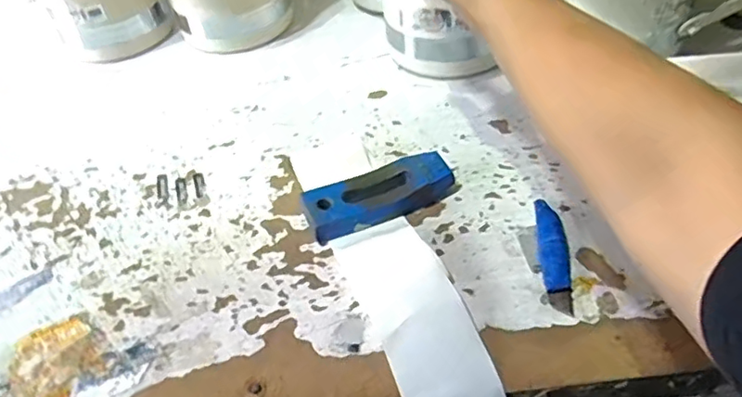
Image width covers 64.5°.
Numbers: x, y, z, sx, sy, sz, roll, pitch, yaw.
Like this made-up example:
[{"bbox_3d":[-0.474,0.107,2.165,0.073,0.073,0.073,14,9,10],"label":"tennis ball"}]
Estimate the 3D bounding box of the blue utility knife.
[{"bbox_3d":[0.152,0.045,0.490,0.024,0.016,0.117,1,45,7],"label":"blue utility knife"}]

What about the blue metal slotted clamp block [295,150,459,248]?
[{"bbox_3d":[0.008,-0.003,0.544,0.135,0.030,0.052,-18,46,-12],"label":"blue metal slotted clamp block"}]

